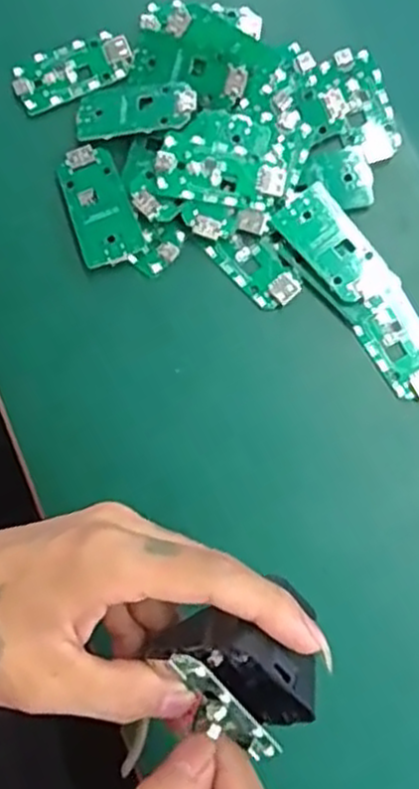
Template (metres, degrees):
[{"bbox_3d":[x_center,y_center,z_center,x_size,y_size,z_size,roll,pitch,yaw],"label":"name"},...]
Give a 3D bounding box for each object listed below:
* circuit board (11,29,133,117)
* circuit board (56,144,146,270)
[{"bbox_3d":[-0.073,-0.173,0.390,0.063,0.008,0.030,-21,80,-5],"label":"circuit board"},{"bbox_3d":[-0.057,-0.097,0.379,0.032,0.010,0.063,-19,80,-5],"label":"circuit board"}]

